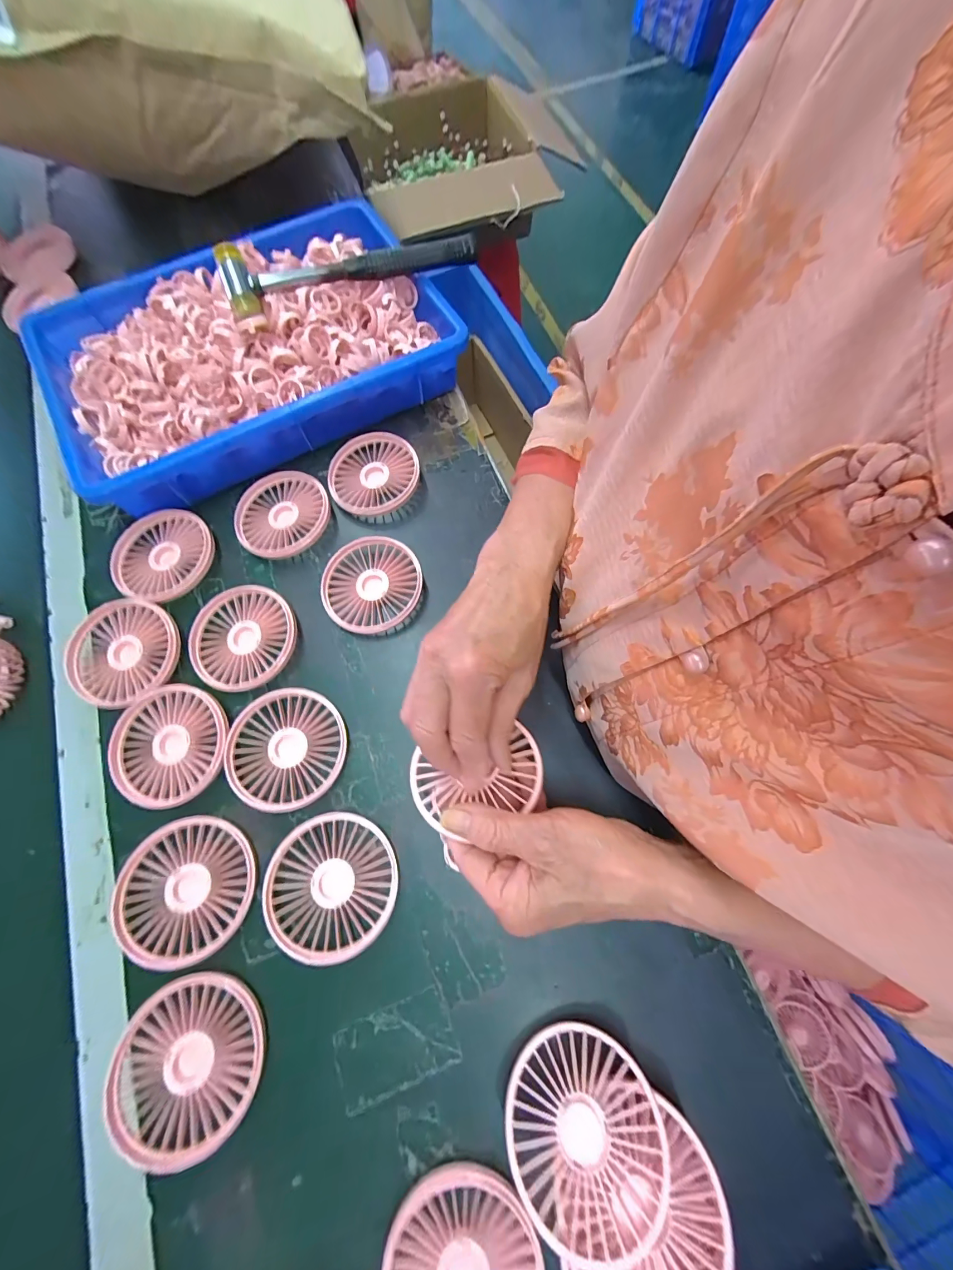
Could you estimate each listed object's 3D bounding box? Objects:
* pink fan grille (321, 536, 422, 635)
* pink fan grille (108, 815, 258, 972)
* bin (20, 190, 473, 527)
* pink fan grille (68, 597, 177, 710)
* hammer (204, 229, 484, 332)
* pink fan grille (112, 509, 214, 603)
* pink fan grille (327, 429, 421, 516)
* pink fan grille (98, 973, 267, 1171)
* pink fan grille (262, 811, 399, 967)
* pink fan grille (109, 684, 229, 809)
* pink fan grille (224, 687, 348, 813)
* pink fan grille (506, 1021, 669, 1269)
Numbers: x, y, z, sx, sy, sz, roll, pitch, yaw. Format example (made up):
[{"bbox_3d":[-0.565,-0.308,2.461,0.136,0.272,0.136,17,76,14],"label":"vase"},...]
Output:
[{"bbox_3d":[-0.092,-0.044,0.360,0.084,0.018,0.087,1,72,-2],"label":"pink fan grille"},{"bbox_3d":[-0.204,0.177,0.282,0.088,0.008,0.085,1,72,-2],"label":"pink fan grille"},{"bbox_3d":[-0.224,-0.286,0.405,0.374,0.074,0.245,-27,75,-10],"label":"bin"},{"bbox_3d":[-0.295,0.014,0.338,0.083,0.010,0.087,-4,72,-4],"label":"pink fan grille"},{"bbox_3d":[-0.114,-0.350,0.382,0.240,0.044,0.061,-24,73,-6],"label":"hammer"},{"bbox_3d":[-0.285,-0.072,0.368,0.083,0.014,0.089,1,72,-2],"label":"pink fan grille"},{"bbox_3d":[-0.100,-0.155,0.394,0.084,0.017,0.087,-1,72,-3],"label":"pink fan grille"},{"bbox_3d":[-0.182,0.269,0.256,0.087,0.015,0.087,-10,72,-6],"label":"pink fan grille"},{"bbox_3d":[-0.102,0.176,0.287,0.086,0.014,0.088,1,72,-2],"label":"pink fan grille"},{"bbox_3d":[-0.240,0.085,0.314,0.089,0.012,0.087,-15,73,-7],"label":"pink fan grille"},{"bbox_3d":[-0.147,0.088,0.316,0.087,0.011,0.086,-23,74,-9],"label":"pink fan grille"},{"bbox_3d":[0.060,0.283,0.231,0.083,0.015,0.085,-9,43,8],"label":"pink fan grille"}]

